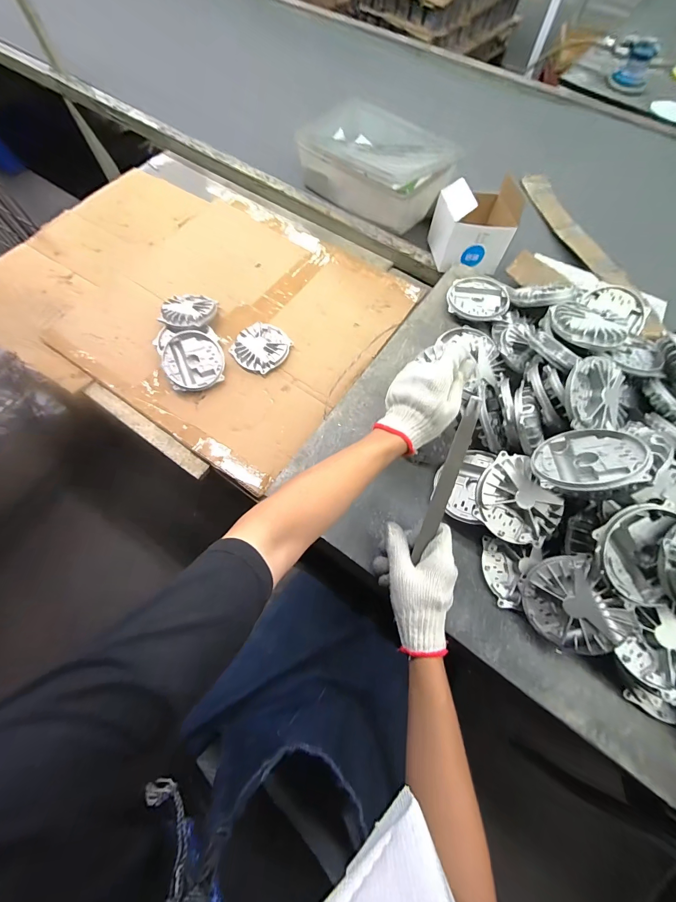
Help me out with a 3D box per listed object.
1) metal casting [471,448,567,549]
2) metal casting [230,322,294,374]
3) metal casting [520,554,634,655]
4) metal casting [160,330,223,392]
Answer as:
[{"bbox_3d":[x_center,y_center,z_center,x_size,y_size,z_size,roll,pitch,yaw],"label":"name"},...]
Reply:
[{"bbox_3d":[0.227,0.066,0.436,0.089,0.034,0.107,-40,73,-15],"label":"metal casting"},{"bbox_3d":[-0.152,-0.209,0.691,0.105,0.026,0.107,0,68,0],"label":"metal casting"},{"bbox_3d":[0.281,0.186,0.416,0.098,0.021,0.106,-3,86,37],"label":"metal casting"},{"bbox_3d":[-0.278,-0.173,0.665,0.109,0.028,0.108,-1,95,-8],"label":"metal casting"}]

